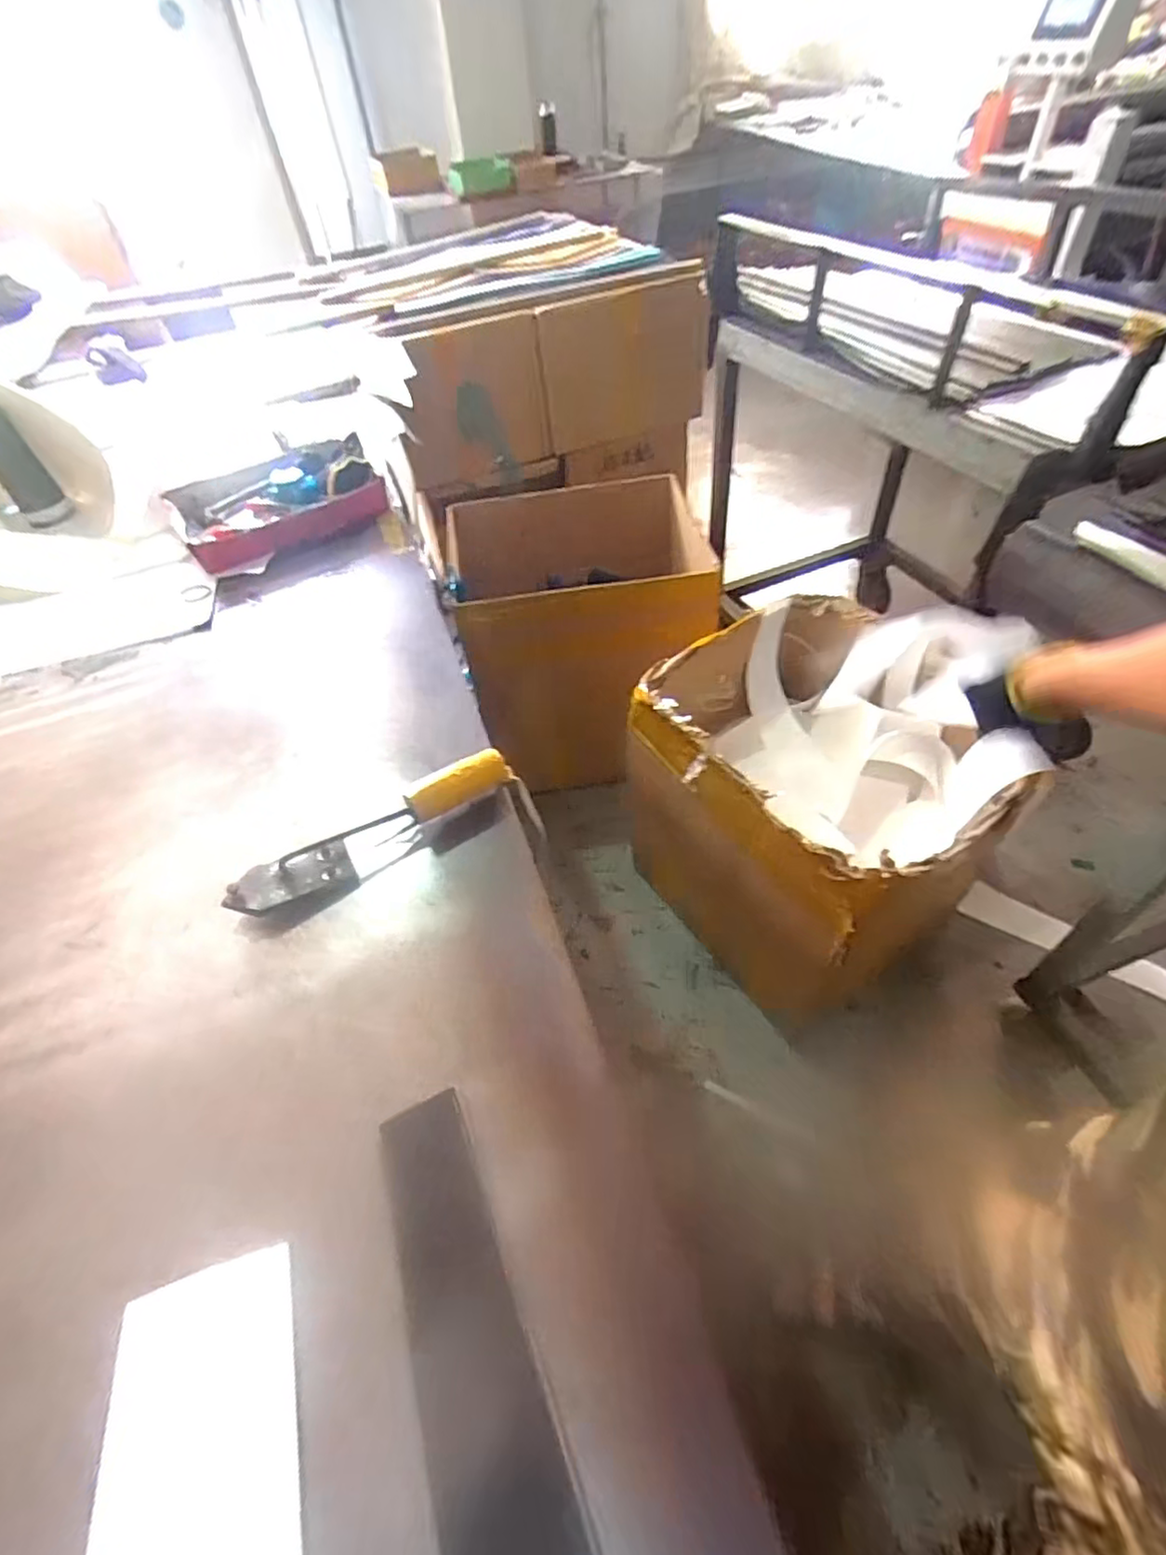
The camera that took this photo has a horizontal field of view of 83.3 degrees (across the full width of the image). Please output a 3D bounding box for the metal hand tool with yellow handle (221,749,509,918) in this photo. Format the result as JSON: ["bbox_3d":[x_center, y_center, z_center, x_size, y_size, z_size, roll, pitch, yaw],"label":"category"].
[{"bbox_3d":[-0.194,0.053,0.618,0.268,0.060,0.044,-26,52,-16],"label":"metal hand tool with yellow handle"}]

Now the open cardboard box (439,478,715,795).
[{"bbox_3d":[-0.001,-0.389,1.679,0.585,0.562,0.588,-9,49,-2],"label":"open cardboard box"}]

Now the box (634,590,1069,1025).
[{"bbox_3d":[0.420,0.089,1.276,0.470,0.637,0.548,-30,53,-19],"label":"box"}]

